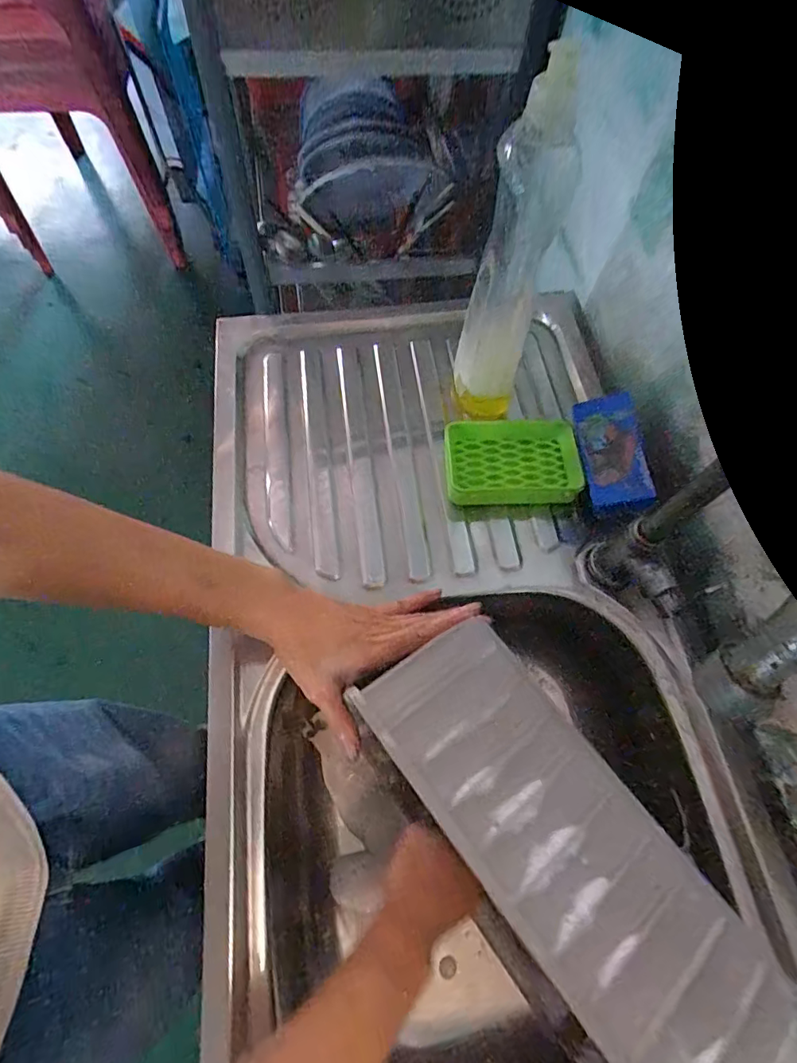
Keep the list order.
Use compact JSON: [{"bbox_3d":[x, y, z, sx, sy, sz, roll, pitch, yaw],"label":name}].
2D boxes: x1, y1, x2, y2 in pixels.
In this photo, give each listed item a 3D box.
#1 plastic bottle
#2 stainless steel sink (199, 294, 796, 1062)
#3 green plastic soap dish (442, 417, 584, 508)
[{"bbox_3d":[0.086,-0.195,0.401,0.056,0.270,0.058,14,65,5],"label":"plastic bottle"},{"bbox_3d":[0.044,0.108,0.482,0.402,0.150,0.776,-14,66,-8],"label":"stainless steel sink"},{"bbox_3d":[0.106,-0.065,0.479,0.120,0.030,0.082,-1,65,-2],"label":"green plastic soap dish"}]

